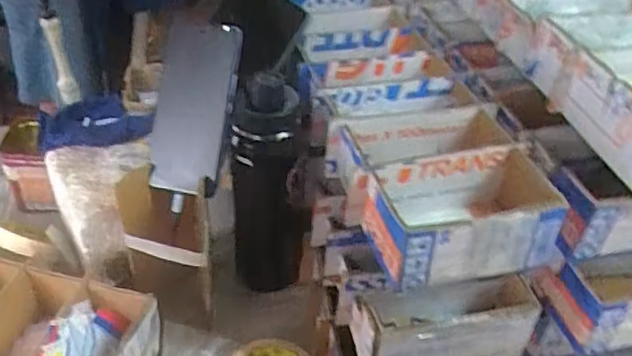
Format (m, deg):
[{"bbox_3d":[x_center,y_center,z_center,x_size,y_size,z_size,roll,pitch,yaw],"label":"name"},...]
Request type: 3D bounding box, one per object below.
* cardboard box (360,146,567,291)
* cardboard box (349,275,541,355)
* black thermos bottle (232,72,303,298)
[{"bbox_3d":[0.126,0.036,0.538,0.157,0.075,0.097,-8,40,-15],"label":"cardboard box"},{"bbox_3d":[0.116,0.131,0.547,0.165,0.077,0.063,-5,39,-11],"label":"cardboard box"},{"bbox_3d":[-0.052,0.023,0.665,0.086,0.300,0.079,2,39,-2],"label":"black thermos bottle"}]

